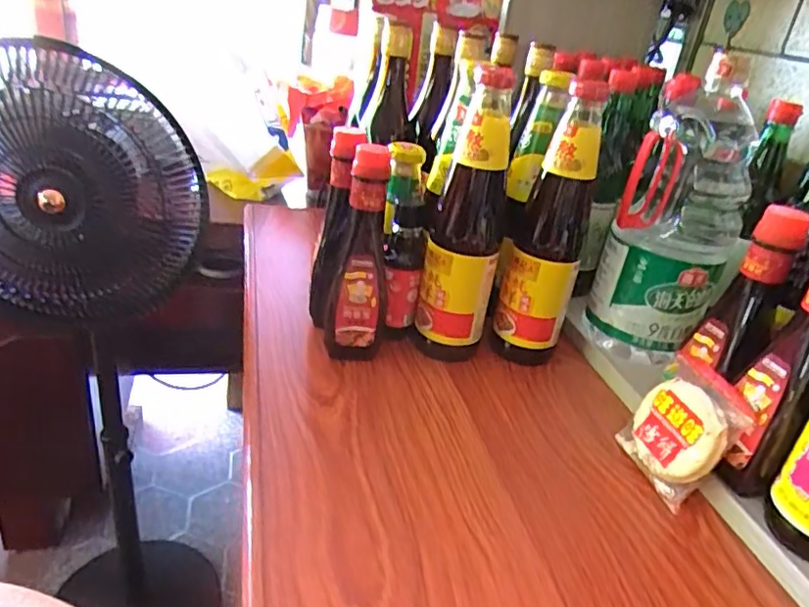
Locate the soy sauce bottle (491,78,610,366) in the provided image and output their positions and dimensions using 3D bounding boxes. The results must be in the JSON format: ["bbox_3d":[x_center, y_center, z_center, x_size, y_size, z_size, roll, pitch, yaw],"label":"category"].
[{"bbox_3d":[0.138,-0.067,0.587,0.071,0.259,0.063,13,27,9],"label":"soy sauce bottle"}]

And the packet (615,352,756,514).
[{"bbox_3d":[0.221,0.100,0.487,0.015,0.100,0.082,24,18,-25],"label":"packet"}]

